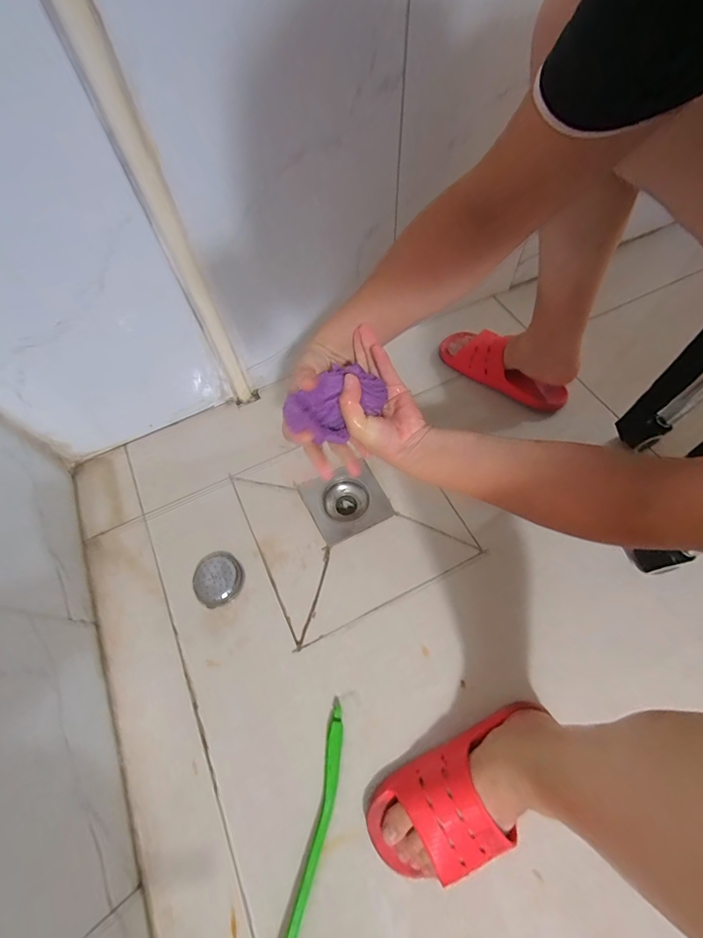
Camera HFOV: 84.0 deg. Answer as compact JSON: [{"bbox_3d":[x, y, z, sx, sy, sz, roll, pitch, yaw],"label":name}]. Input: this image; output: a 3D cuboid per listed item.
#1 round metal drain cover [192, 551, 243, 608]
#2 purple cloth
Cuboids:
[{"bbox_3d":[-0.203,0.162,0.584,0.074,0.023,0.075,-1,61,2],"label":"round metal drain cover"},{"bbox_3d":[-0.017,-0.068,0.413,0.099,0.042,0.056,-34,65,-15],"label":"purple cloth"}]

